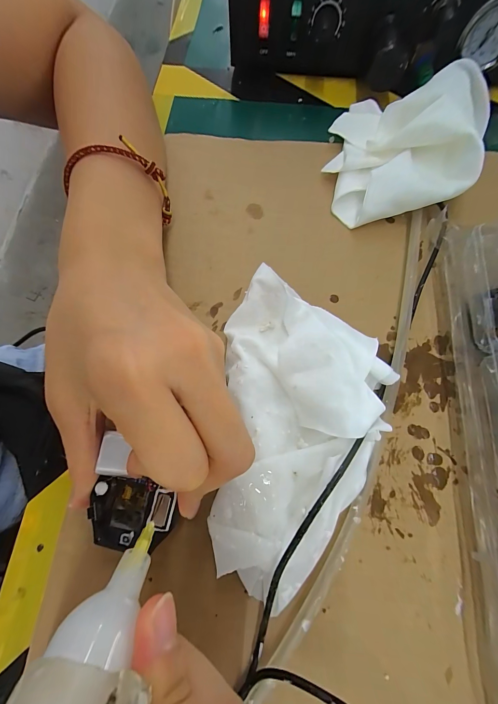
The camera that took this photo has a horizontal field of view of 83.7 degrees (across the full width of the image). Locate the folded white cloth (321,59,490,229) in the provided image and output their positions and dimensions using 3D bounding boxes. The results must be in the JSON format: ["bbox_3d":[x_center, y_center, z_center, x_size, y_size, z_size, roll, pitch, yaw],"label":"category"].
[{"bbox_3d":[0.094,-0.144,0.187,0.081,0.043,0.105,-7,72,-1],"label":"folded white cloth"}]

